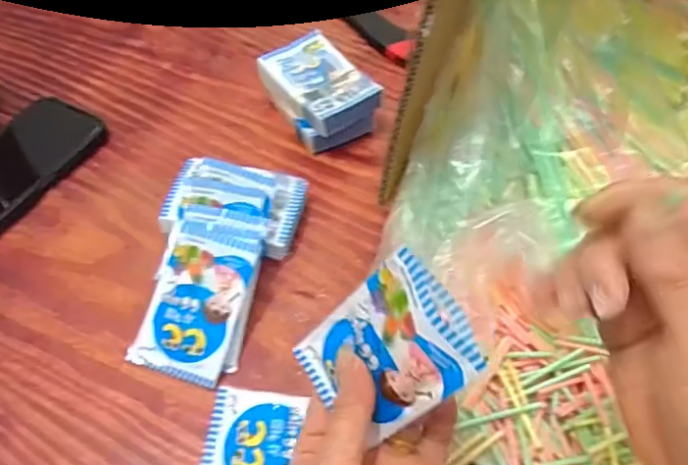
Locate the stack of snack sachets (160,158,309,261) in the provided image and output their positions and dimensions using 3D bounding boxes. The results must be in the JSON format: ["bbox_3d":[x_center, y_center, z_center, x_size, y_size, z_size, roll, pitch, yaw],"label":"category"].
[{"bbox_3d":[-0.088,-0.025,0.477,0.107,0.048,0.072,7,53,2],"label":"stack of snack sachets"}]

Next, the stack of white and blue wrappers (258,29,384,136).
[{"bbox_3d":[-0.020,-0.128,0.557,0.072,0.050,0.114,-31,61,-24],"label":"stack of white and blue wrappers"}]

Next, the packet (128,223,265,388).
[{"bbox_3d":[-0.105,0.048,0.422,0.067,0.014,0.108,16,81,10],"label":"packet"}]

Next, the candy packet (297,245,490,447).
[{"bbox_3d":[0.018,0.060,0.286,0.013,0.102,0.064,-15,67,-43],"label":"candy packet"}]

